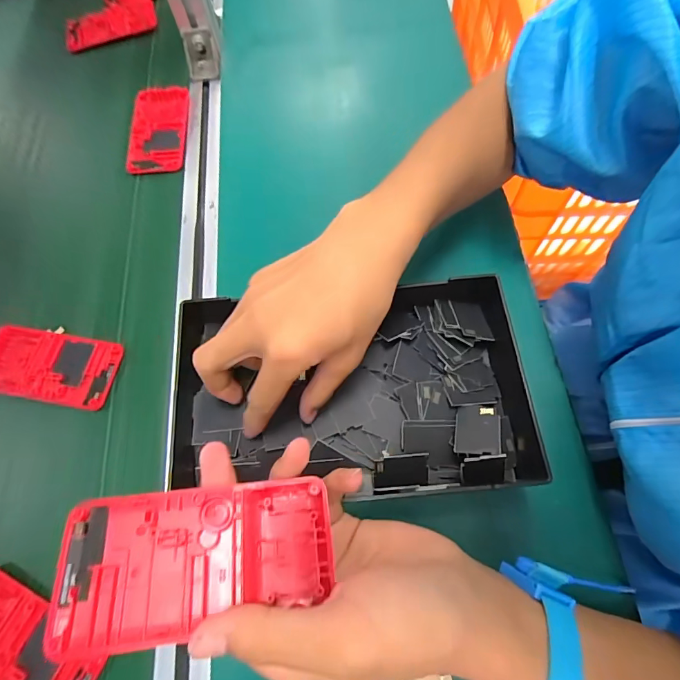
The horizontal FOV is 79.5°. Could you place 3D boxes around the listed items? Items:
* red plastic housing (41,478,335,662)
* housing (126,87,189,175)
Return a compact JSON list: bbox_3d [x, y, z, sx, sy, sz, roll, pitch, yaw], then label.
[{"bbox_3d":[-0.065,0.098,0.189,0.119,0.012,0.059,-7,65,-11],"label":"red plastic housing"},{"bbox_3d":[-0.210,-0.245,0.469,0.064,0.012,0.115,-6,68,2],"label":"housing"}]

